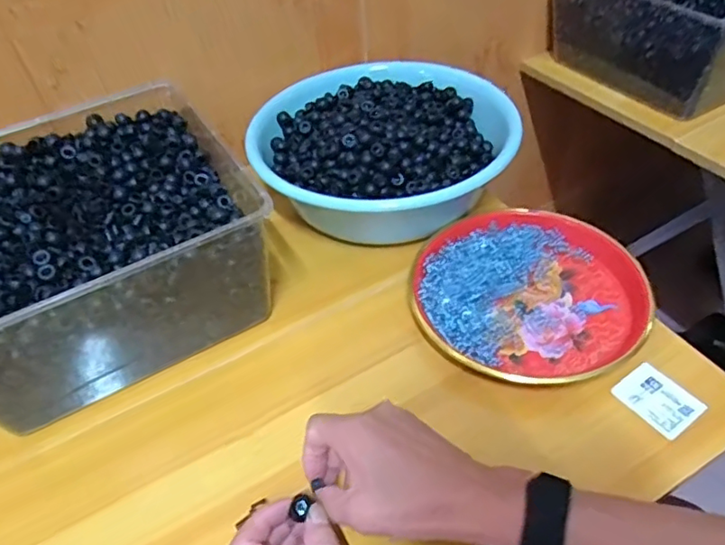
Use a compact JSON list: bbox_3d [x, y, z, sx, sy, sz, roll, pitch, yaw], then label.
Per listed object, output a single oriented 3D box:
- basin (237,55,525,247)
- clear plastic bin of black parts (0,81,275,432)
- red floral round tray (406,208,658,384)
[{"bbox_3d":[0.017,-0.140,0.666,0.281,0.096,0.272,-33,51,-24],"label":"basin"},{"bbox_3d":[-0.264,-0.029,0.571,0.283,0.150,0.287,-26,49,-18],"label":"clear plastic bin of black parts"},{"bbox_3d":[0.155,0.014,0.554,0.212,0.032,0.198,-3,46,3],"label":"red floral round tray"}]

